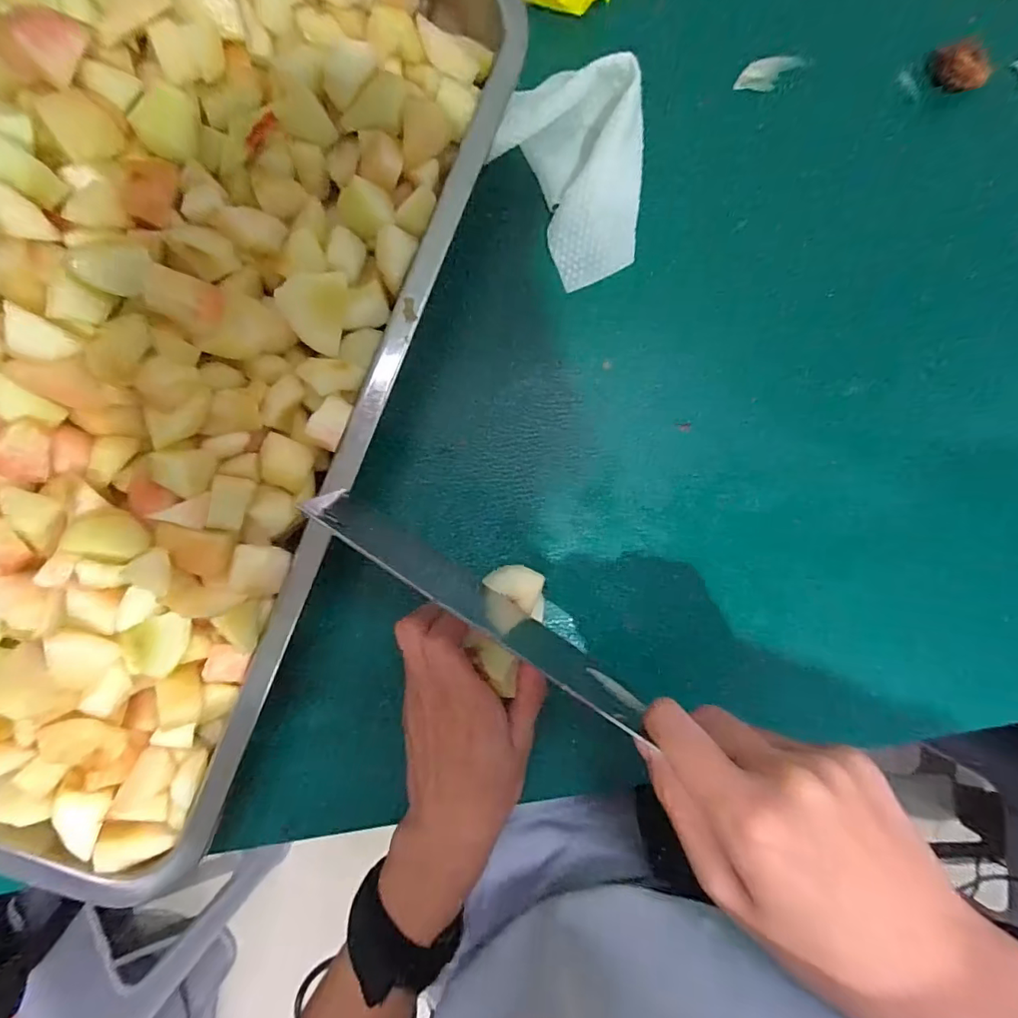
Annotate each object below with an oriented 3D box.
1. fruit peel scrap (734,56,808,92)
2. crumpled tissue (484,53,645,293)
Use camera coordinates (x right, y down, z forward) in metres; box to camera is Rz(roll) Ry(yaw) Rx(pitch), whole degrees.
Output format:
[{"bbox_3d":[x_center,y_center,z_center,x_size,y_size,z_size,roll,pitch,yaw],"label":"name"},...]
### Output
[{"bbox_3d":[0.153,-0.257,0.299,0.037,0.005,0.019,-6,90,20],"label":"fruit peel scrap"},{"bbox_3d":[0.039,-0.182,0.277,0.071,0.041,0.099,-18,91,-3],"label":"crumpled tissue"}]

